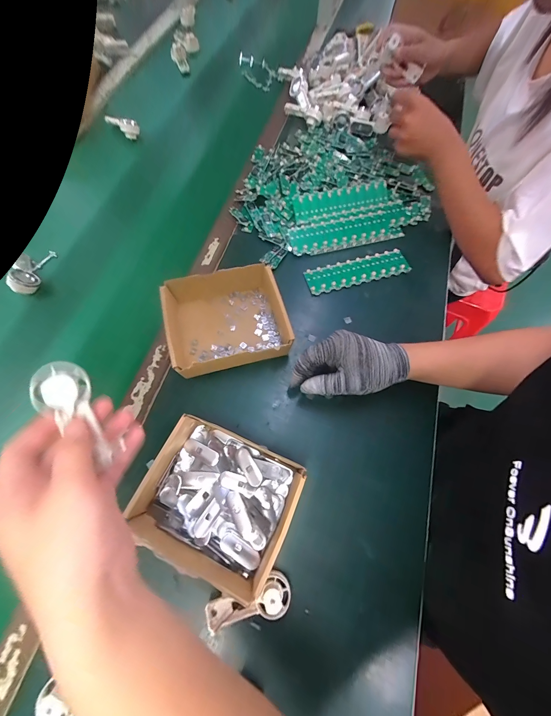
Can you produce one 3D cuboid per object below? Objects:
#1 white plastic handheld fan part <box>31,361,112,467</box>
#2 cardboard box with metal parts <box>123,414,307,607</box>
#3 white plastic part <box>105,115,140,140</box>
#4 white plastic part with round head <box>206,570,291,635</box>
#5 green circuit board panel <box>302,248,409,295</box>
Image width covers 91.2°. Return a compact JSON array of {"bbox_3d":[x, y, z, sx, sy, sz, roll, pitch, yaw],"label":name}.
[{"bbox_3d":[-0.170,0.049,0.232,0.037,0.032,0.092,-25,110,-11],"label":"white plastic handheld fan part"},{"bbox_3d":[-0.070,0.165,0.327,0.179,0.051,0.142,23,70,9],"label":"cardboard box with metal parts"},{"bbox_3d":[-0.332,-0.506,0.590,0.087,0.039,0.029,37,72,12],"label":"white plastic part"},{"bbox_3d":[-0.028,0.277,0.302,0.097,0.041,0.039,-24,70,-9],"label":"white plastic part with round head"},{"bbox_3d":[0.146,-0.155,0.482,0.184,0.008,0.051,-16,69,-5],"label":"green circuit board panel"}]

